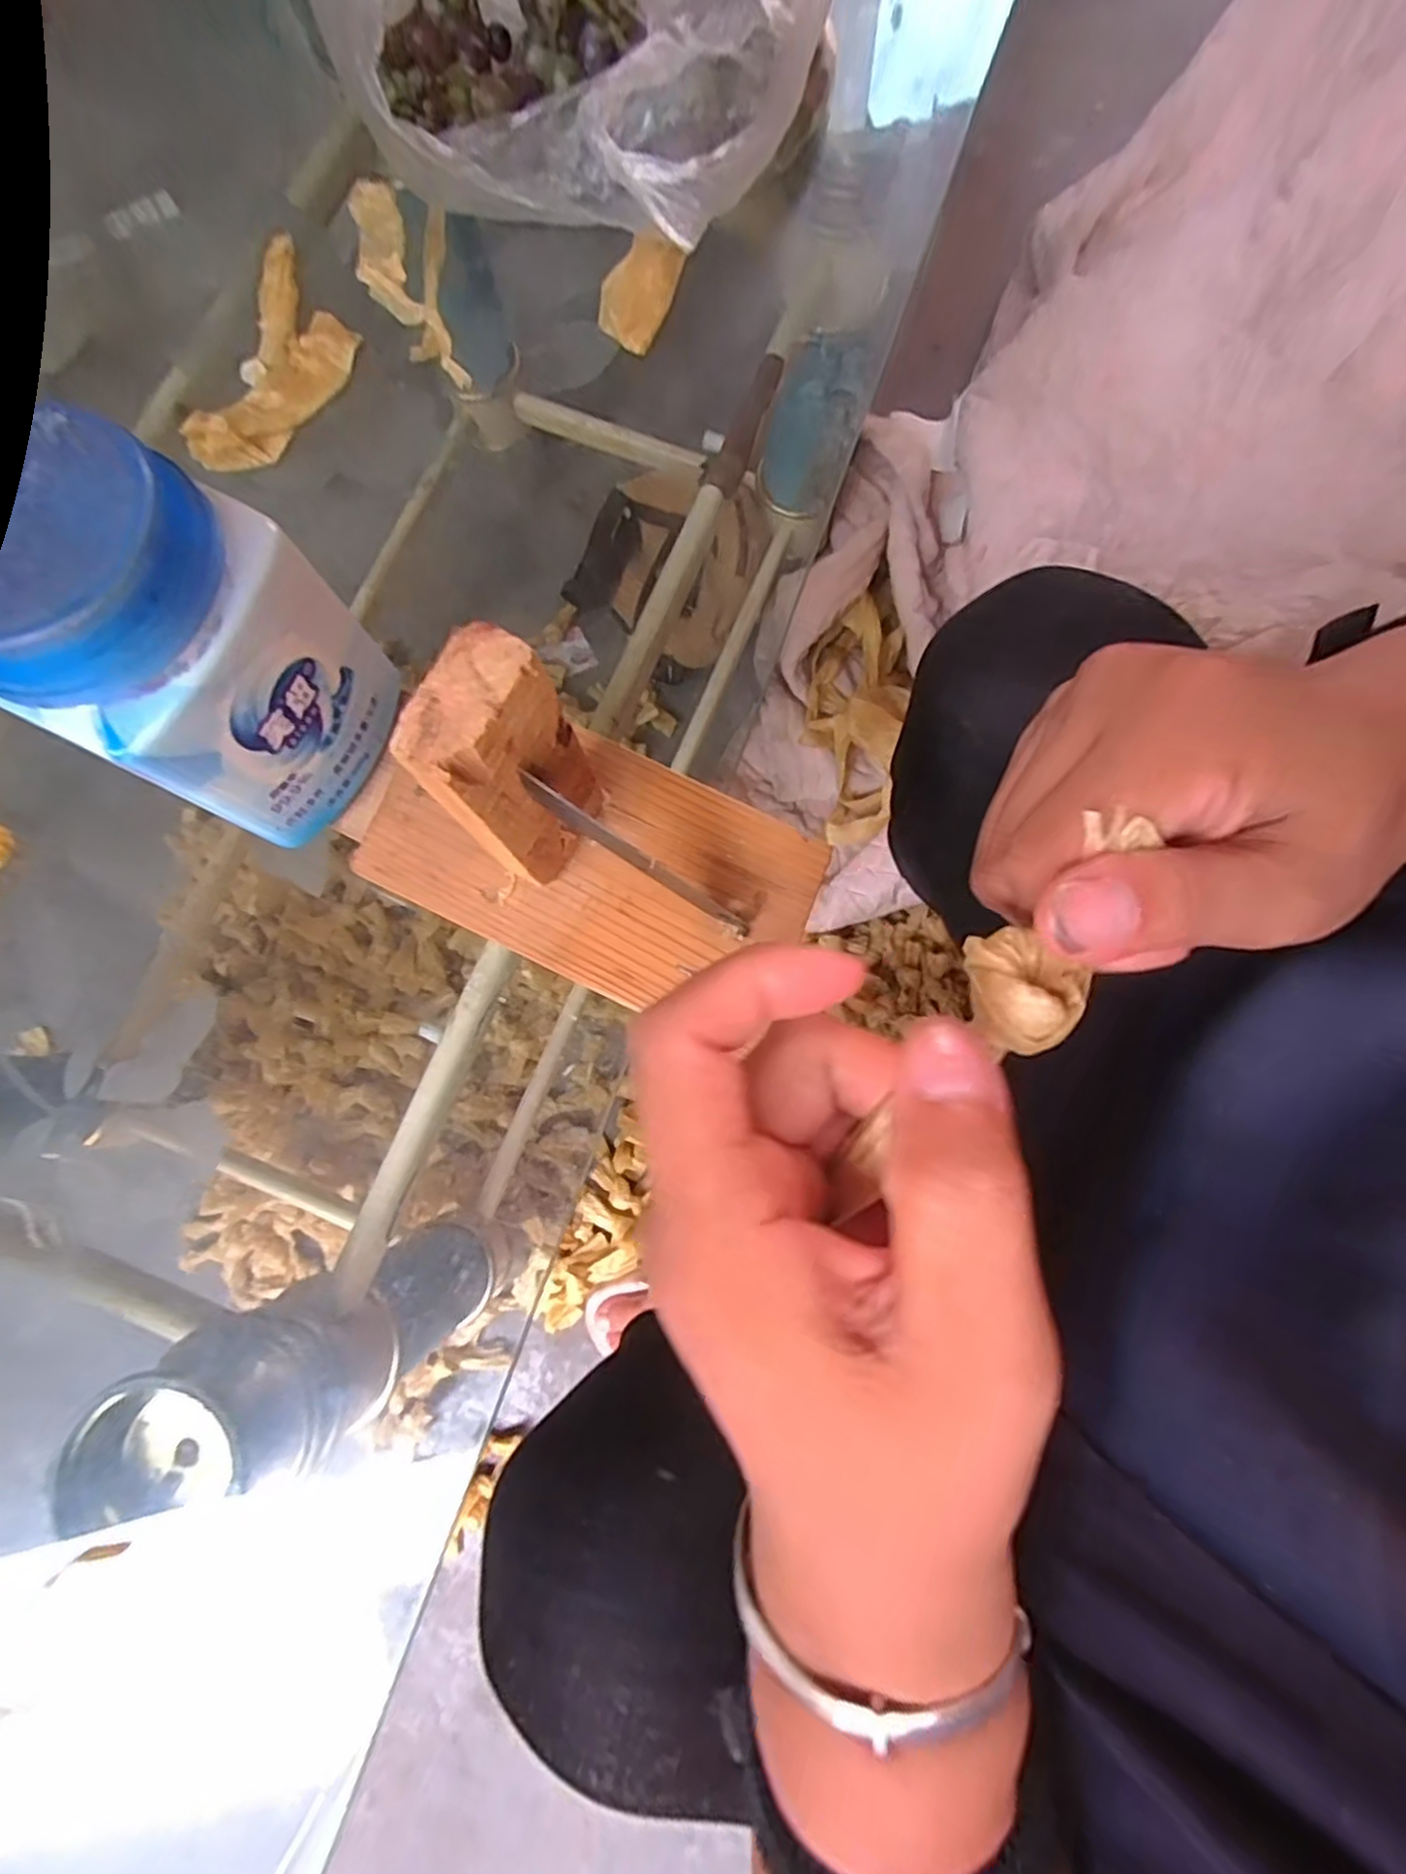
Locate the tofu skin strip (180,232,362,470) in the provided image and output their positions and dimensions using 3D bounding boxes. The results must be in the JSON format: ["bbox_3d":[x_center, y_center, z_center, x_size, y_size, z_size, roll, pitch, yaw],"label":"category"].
[{"bbox_3d":[-0.196,-0.270,0.347,0.050,0.017,0.120,13,80,3],"label":"tofu skin strip"}]

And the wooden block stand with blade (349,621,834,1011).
[{"bbox_3d":[-0.037,-0.035,0.230,0.156,0.098,0.086,25,81,5],"label":"wooden block stand with blade"}]

